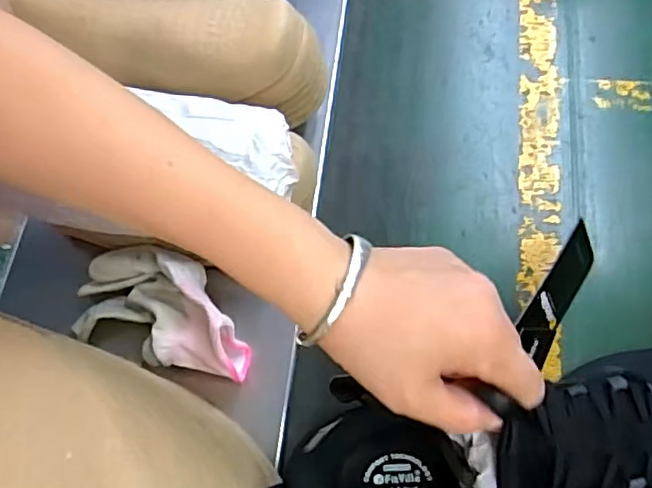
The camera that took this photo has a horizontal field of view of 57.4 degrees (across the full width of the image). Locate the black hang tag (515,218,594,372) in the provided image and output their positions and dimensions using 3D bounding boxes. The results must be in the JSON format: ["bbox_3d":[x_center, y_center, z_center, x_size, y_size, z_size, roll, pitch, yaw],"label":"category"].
[{"bbox_3d":[0.152,0.032,0.390,0.004,0.050,0.091,17,67,45],"label":"black hang tag"}]

